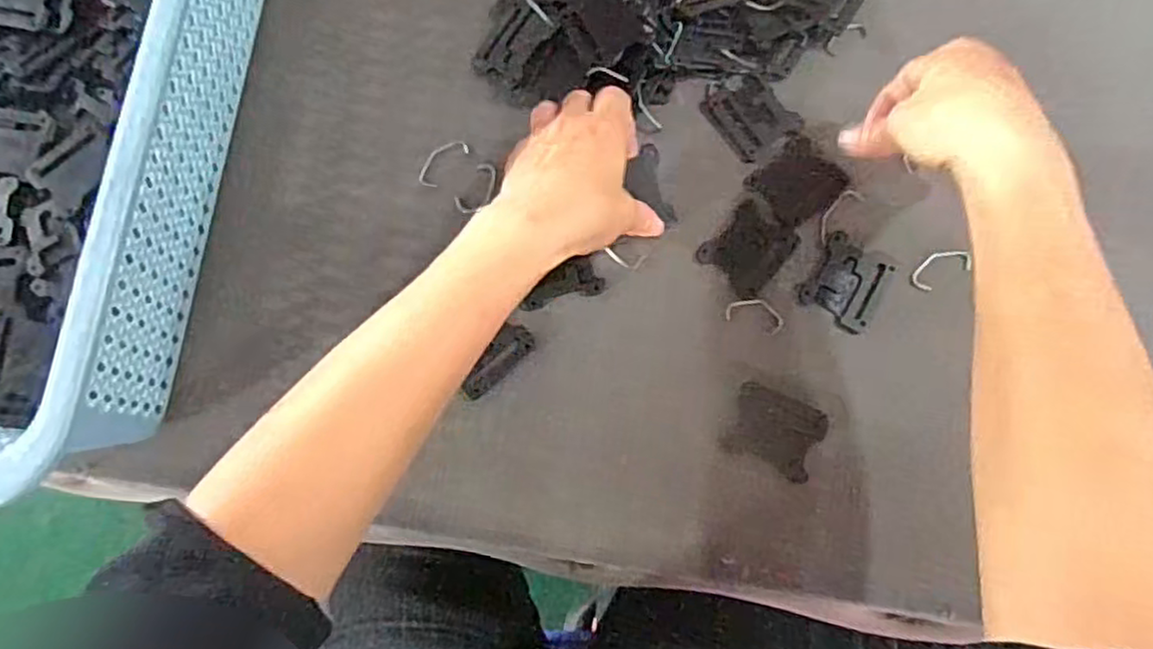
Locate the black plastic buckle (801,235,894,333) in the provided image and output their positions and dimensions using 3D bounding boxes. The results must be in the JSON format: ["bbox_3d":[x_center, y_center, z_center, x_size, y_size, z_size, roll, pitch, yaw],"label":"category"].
[{"bbox_3d":[0.161,-0.024,0.406,0.042,0.004,0.048,32,78,10],"label":"black plastic buckle"}]

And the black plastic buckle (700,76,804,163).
[{"bbox_3d":[0.108,-0.134,0.433,0.043,0.004,0.054,-34,77,-7],"label":"black plastic buckle"}]

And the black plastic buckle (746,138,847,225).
[{"bbox_3d":[0.136,-0.088,0.422,0.048,0.004,0.044,-38,77,-8],"label":"black plastic buckle"}]

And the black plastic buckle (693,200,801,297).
[{"bbox_3d":[0.104,-0.046,0.413,0.043,0.004,0.051,44,81,12],"label":"black plastic buckle"}]

